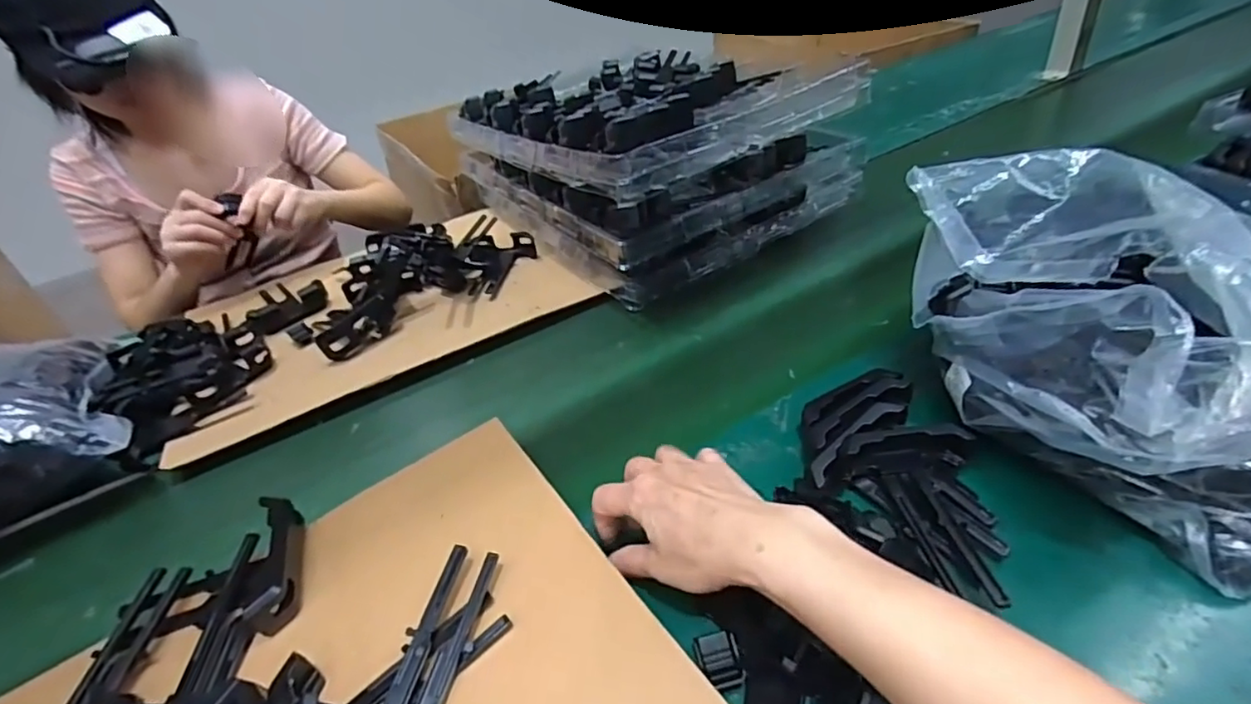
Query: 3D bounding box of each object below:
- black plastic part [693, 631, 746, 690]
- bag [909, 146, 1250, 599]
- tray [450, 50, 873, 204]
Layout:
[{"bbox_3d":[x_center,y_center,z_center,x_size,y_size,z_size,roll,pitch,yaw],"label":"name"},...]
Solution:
[{"bbox_3d":[0.054,0.176,0.343,0.024,0.006,0.028,-14,37,-5],"label":"black plastic part"},{"bbox_3d":[0.300,0.000,0.385,0.193,0.169,0.239,-4,42,9],"label":"bag"},{"bbox_3d":[0.018,-0.332,0.792,0.365,0.074,0.449,-28,40,-22],"label":"tray"}]

